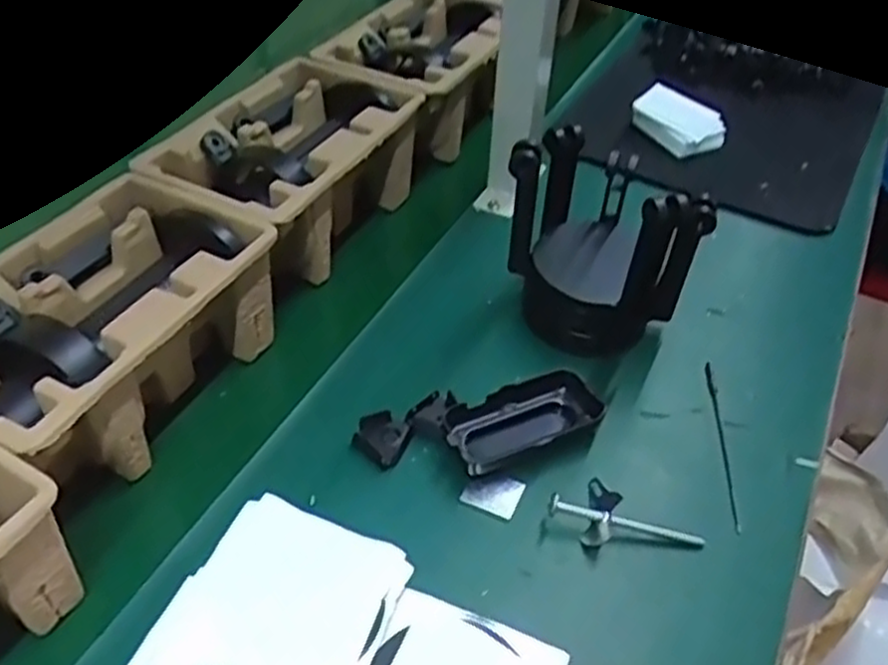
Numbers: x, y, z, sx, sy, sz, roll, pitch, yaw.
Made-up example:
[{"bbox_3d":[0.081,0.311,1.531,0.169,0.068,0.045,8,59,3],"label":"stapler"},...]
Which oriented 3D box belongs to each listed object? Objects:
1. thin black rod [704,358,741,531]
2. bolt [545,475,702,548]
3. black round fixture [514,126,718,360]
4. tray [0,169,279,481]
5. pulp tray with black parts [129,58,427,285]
[{"bbox_3d":[0.197,0.077,0.559,0.006,0.007,0.148,3,44,7],"label":"thin black rod"},{"bbox_3d":[0.116,0.117,0.505,0.098,0.019,0.044,16,46,0],"label":"bolt"},{"bbox_3d":[0.125,-0.071,0.605,0.135,0.143,0.104,29,49,25],"label":"black round fixture"},{"bbox_3d":[-0.230,0.006,0.536,0.146,0.097,0.226,20,46,18],"label":"tray"},{"bbox_3d":[-0.127,-0.135,0.686,0.137,0.096,0.226,22,46,19],"label":"pulp tray with black parts"}]

